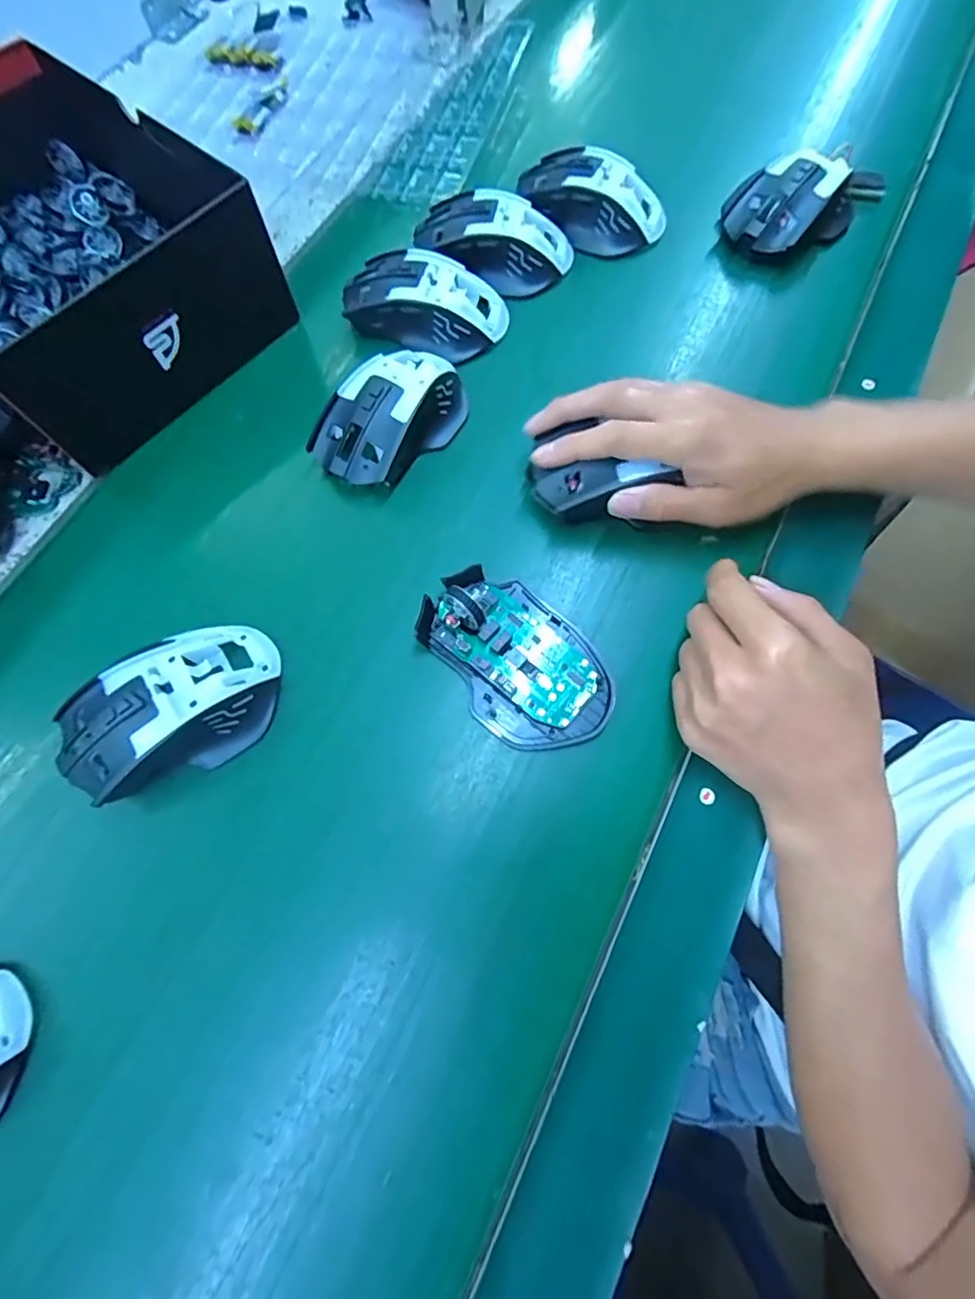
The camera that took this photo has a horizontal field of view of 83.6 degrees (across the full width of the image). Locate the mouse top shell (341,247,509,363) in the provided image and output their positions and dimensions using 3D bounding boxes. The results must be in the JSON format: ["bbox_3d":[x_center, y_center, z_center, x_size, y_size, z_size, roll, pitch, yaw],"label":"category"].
[{"bbox_3d":[-0.044,-0.243,0.381,0.110,0.035,0.060,13,69,4],"label":"mouse top shell"}]

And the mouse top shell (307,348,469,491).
[{"bbox_3d":[-0.059,-0.153,0.358,0.068,0.053,0.118,38,72,12],"label":"mouse top shell"}]

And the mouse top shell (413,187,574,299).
[{"bbox_3d":[0.004,-0.302,0.401,0.114,0.032,0.063,8,69,2],"label":"mouse top shell"}]

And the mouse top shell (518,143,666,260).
[{"bbox_3d":[0.079,-0.345,0.417,0.117,0.037,0.069,26,70,9],"label":"mouse top shell"}]

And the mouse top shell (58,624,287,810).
[{"bbox_3d":[-0.168,0.031,0.290,0.115,0.043,0.073,-26,71,-11],"label":"mouse top shell"}]

